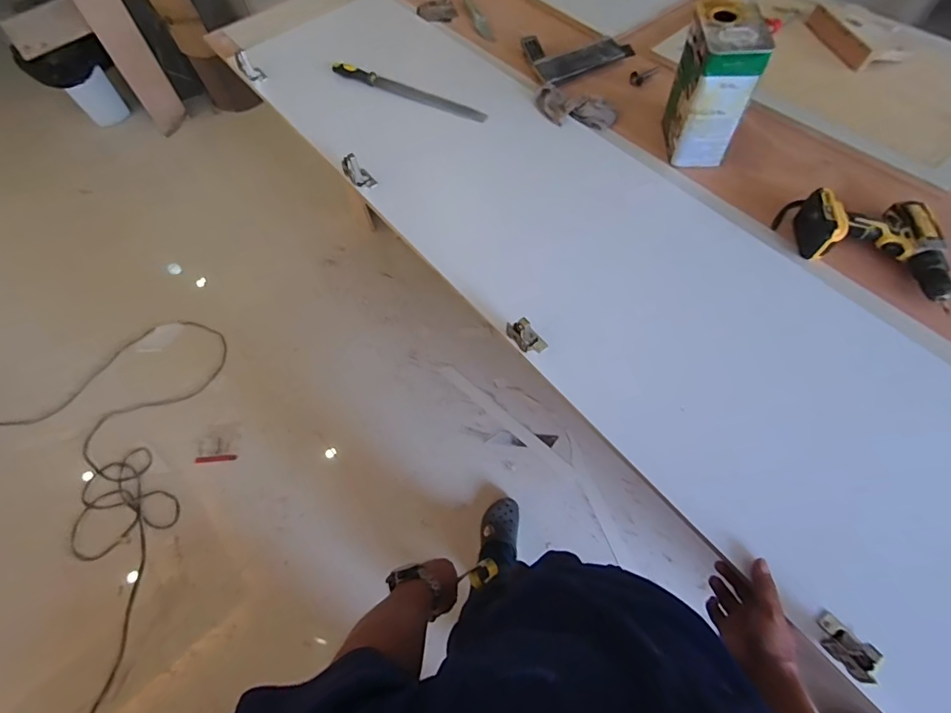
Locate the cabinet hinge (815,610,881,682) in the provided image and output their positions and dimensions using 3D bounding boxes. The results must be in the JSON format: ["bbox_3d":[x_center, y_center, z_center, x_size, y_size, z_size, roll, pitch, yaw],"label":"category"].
[{"bbox_3d":[0.427,0.329,0.547,0.047,0.082,0.043,16,100,8],"label":"cabinet hinge"}]

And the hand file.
[{"bbox_3d":[-0.154,-0.607,1.100,0.398,0.019,0.033,22,65,15],"label":"hand file"}]

